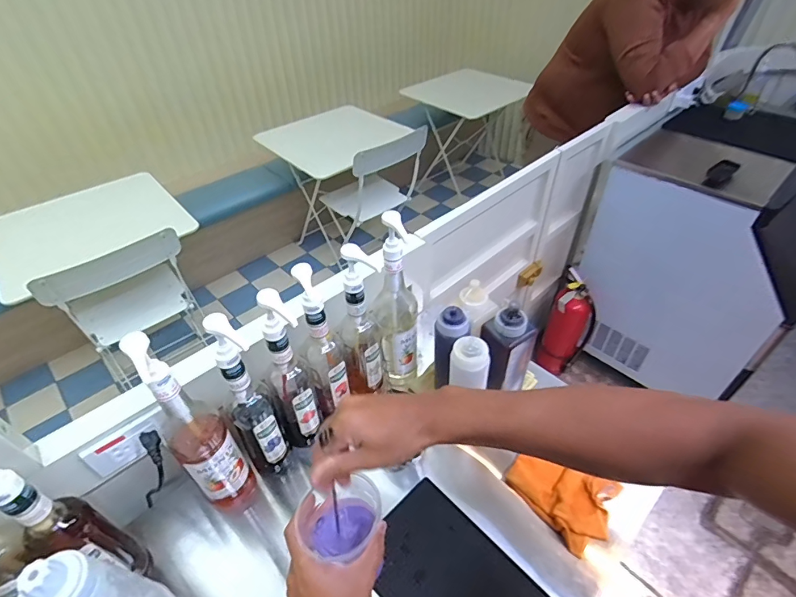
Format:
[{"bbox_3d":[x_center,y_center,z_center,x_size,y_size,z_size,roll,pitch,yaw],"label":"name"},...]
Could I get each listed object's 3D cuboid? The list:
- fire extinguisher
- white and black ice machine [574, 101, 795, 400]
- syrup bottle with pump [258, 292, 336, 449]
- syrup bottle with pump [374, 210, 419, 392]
[{"bbox_3d":[0.682,0.118,1.729,0.177,0.430,0.175,23,49,25],"label":"fire extinguisher"},{"bbox_3d":[1.026,-0.133,1.606,0.629,0.826,0.556,22,48,24],"label":"white and black ice machine"},{"bbox_3d":[-0.174,0.134,0.720,0.082,0.360,0.070,-18,45,-17],"label":"syrup bottle with pump"},{"bbox_3d":[-0.002,0.026,0.814,0.081,0.389,0.073,-1,43,1],"label":"syrup bottle with pump"}]

